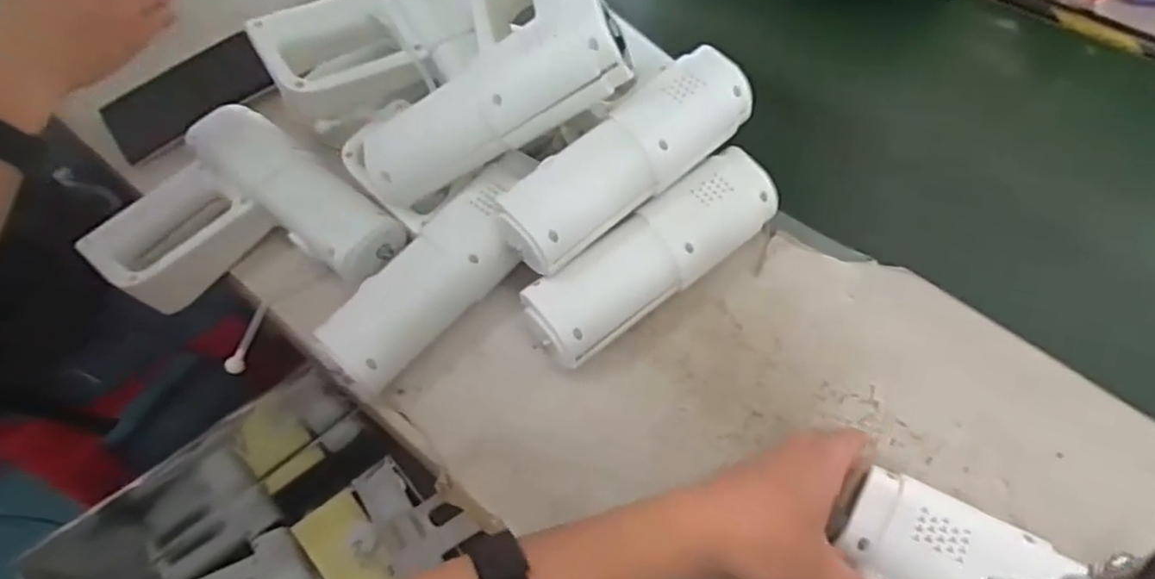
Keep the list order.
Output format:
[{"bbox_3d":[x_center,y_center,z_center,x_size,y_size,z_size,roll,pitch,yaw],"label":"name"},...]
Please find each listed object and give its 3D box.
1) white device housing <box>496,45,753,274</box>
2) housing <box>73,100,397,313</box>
[{"bbox_3d":[0.034,-0.092,0.497,0.218,0.070,0.072,-36,63,-18],"label":"white device housing"},{"bbox_3d":[-0.278,-0.043,0.554,0.225,0.063,0.198,37,67,23],"label":"housing"}]

